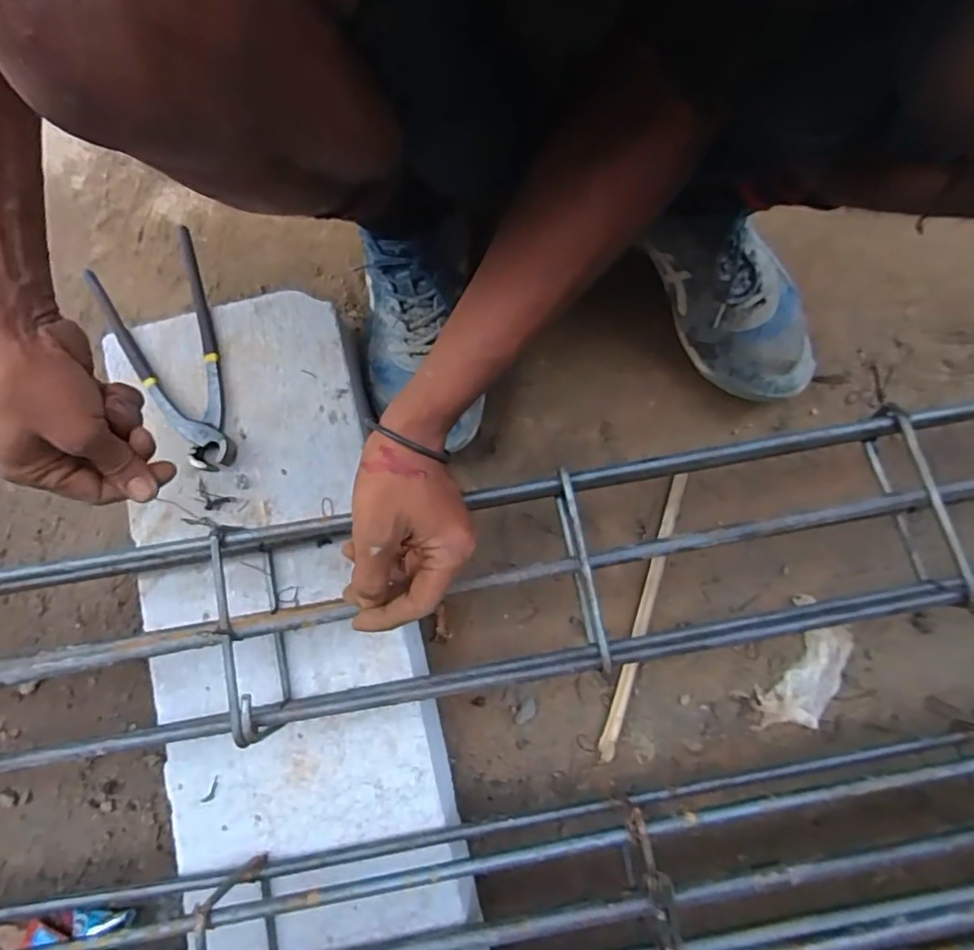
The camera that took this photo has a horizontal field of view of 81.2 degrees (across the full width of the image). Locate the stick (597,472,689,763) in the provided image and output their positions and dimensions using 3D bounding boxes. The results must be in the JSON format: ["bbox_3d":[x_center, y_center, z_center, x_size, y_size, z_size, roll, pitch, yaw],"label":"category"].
[{"bbox_3d":[0.140,0.120,0.504,0.014,0.014,0.257,18,80,3],"label":"stick"}]

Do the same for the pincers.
[{"bbox_3d":[-0.262,-0.099,0.472,0.087,0.011,0.207,-22,81,-4],"label":"pincers"}]

